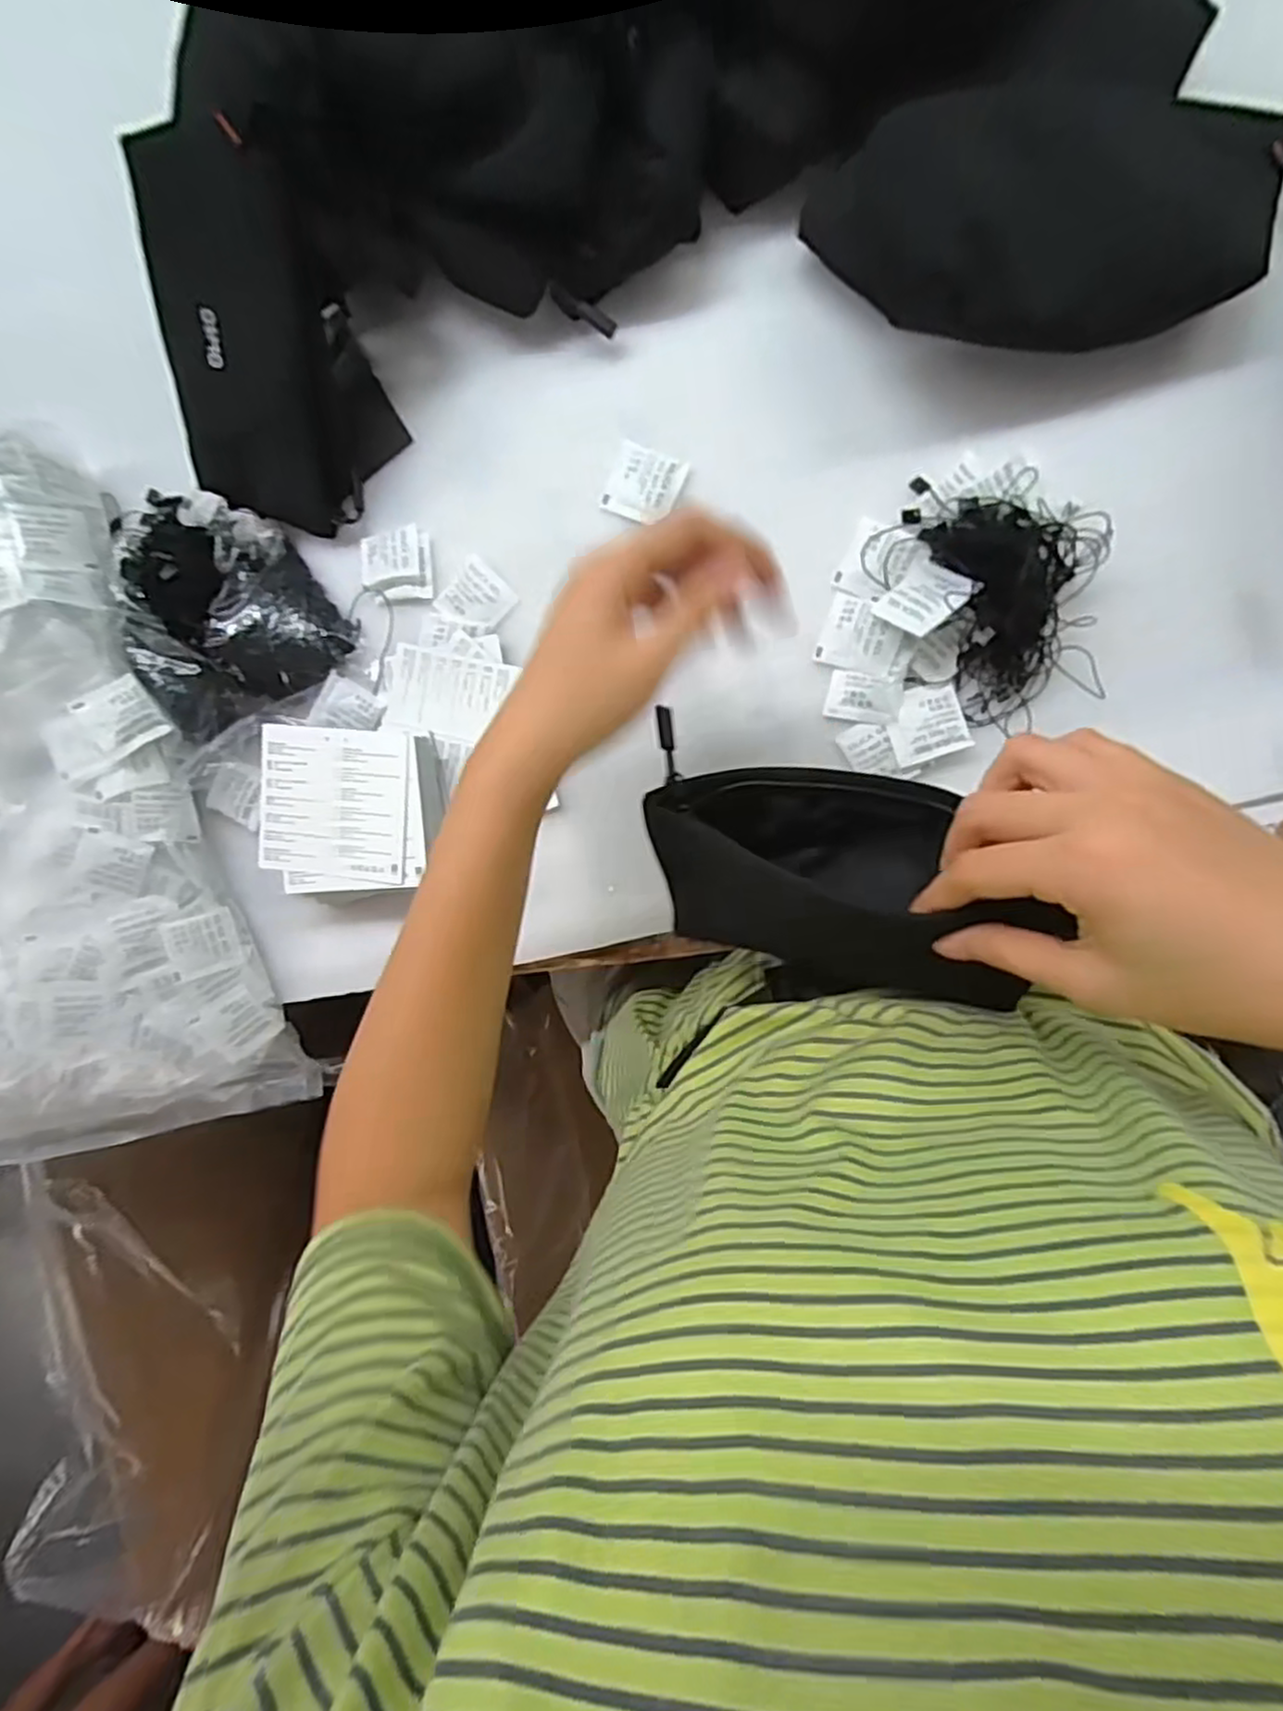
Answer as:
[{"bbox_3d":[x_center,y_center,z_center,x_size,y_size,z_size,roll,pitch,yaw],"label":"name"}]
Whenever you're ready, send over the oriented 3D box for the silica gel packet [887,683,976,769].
[{"bbox_3d":[0.155,-0.072,0.402,0.040,0.006,0.039,-18,91,12],"label":"silica gel packet"}]

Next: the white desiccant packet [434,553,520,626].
[{"bbox_3d":[-0.102,-0.159,0.454,0.041,0.004,0.039,41,101,5],"label":"white desiccant packet"}]

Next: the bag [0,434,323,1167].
[{"bbox_3d":[-0.459,-0.002,0.506,0.352,0.094,0.449,-15,92,12],"label":"bag"}]

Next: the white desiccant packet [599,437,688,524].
[{"bbox_3d":[0.001,-0.215,0.430,0.042,0.008,0.039,25,99,8],"label":"white desiccant packet"}]

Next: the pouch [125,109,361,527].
[{"bbox_3d":[-0.221,-0.282,0.413,0.096,0.020,0.175,13,131,4],"label":"pouch"}]

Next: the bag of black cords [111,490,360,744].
[{"bbox_3d":[-0.269,-0.164,0.461,0.125,0.044,0.144,-27,89,12],"label":"bag of black cords"}]

